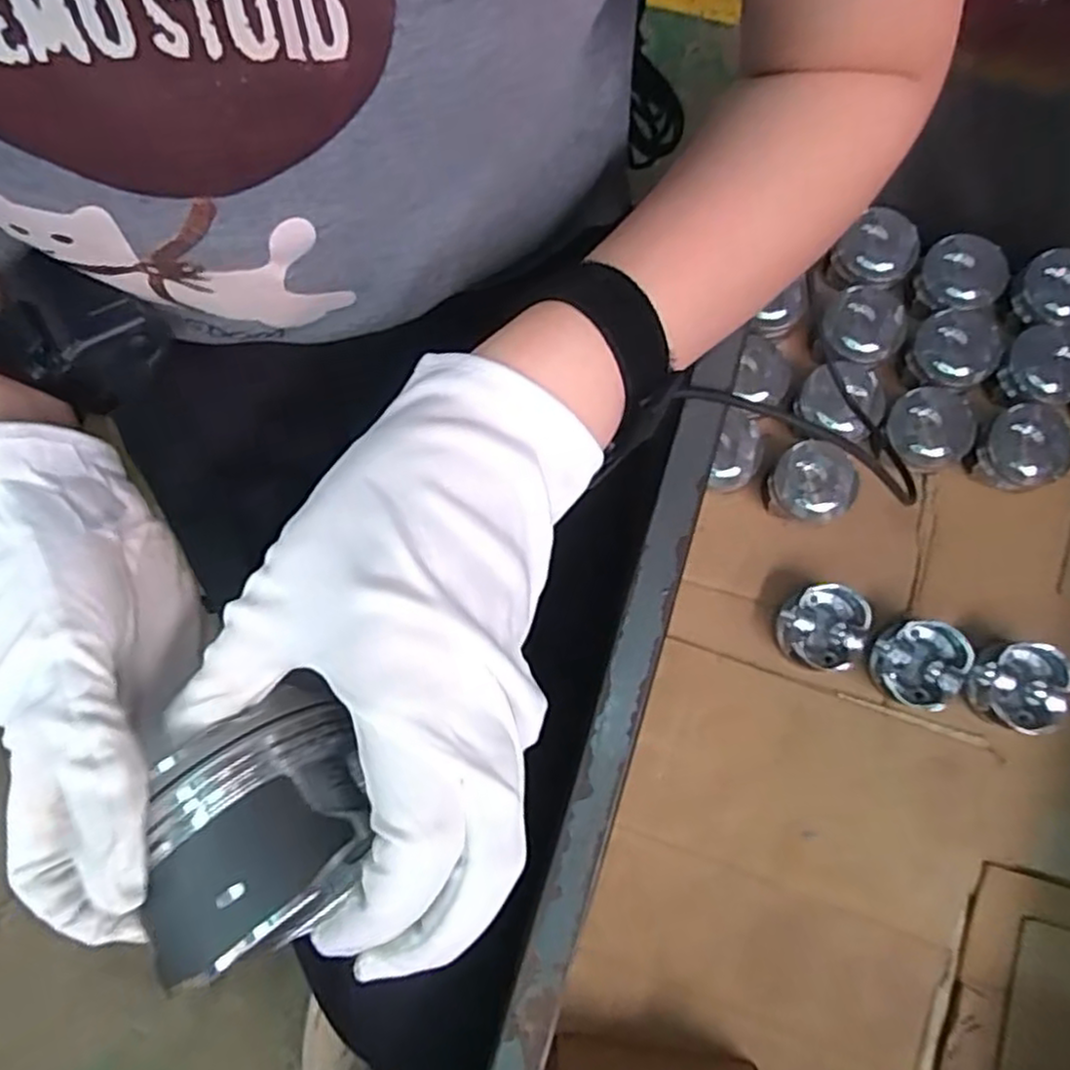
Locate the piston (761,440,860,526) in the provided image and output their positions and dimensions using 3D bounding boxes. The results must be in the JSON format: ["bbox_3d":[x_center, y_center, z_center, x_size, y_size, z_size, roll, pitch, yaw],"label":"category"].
[{"bbox_3d":[0.290,-0.054,0.756,0.086,0.054,0.086,27,97,8],"label":"piston"}]

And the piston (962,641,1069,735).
[{"bbox_3d":[0.473,0.149,0.702,0.087,0.052,0.084,-29,79,-4],"label":"piston"}]

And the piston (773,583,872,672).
[{"bbox_3d":[0.289,0.094,0.726,0.076,0.051,0.081,0,79,2],"label":"piston"}]

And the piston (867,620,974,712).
[{"bbox_3d":[0.381,0.129,0.714,0.079,0.052,0.086,-1,79,2],"label":"piston"}]

